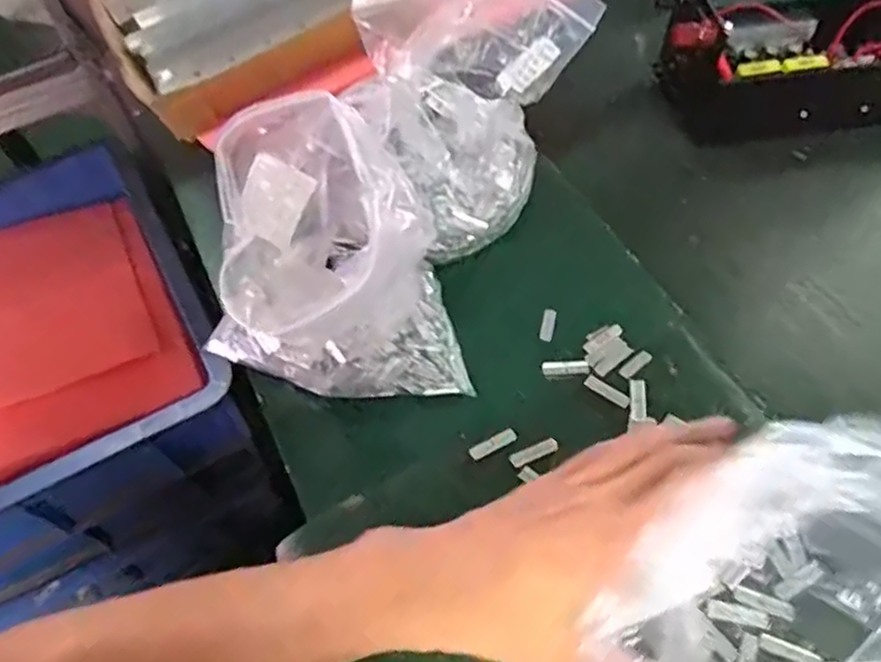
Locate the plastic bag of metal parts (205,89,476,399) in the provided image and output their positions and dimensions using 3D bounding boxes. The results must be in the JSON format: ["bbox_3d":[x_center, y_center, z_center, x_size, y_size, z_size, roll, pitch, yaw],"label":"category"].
[{"bbox_3d":[-0.068,-0.035,0.415,0.165,0.156,0.131,39,68,24],"label":"plastic bag of metal parts"}]

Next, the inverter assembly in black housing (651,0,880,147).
[{"bbox_3d":[0.313,-0.237,0.562,0.274,0.100,0.114,-6,58,0],"label":"inverter assembly in black housing"}]

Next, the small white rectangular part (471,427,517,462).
[{"bbox_3d":[0.034,0.073,0.433,0.032,0.006,0.008,-26,60,-12],"label":"small white rectangular part"}]

